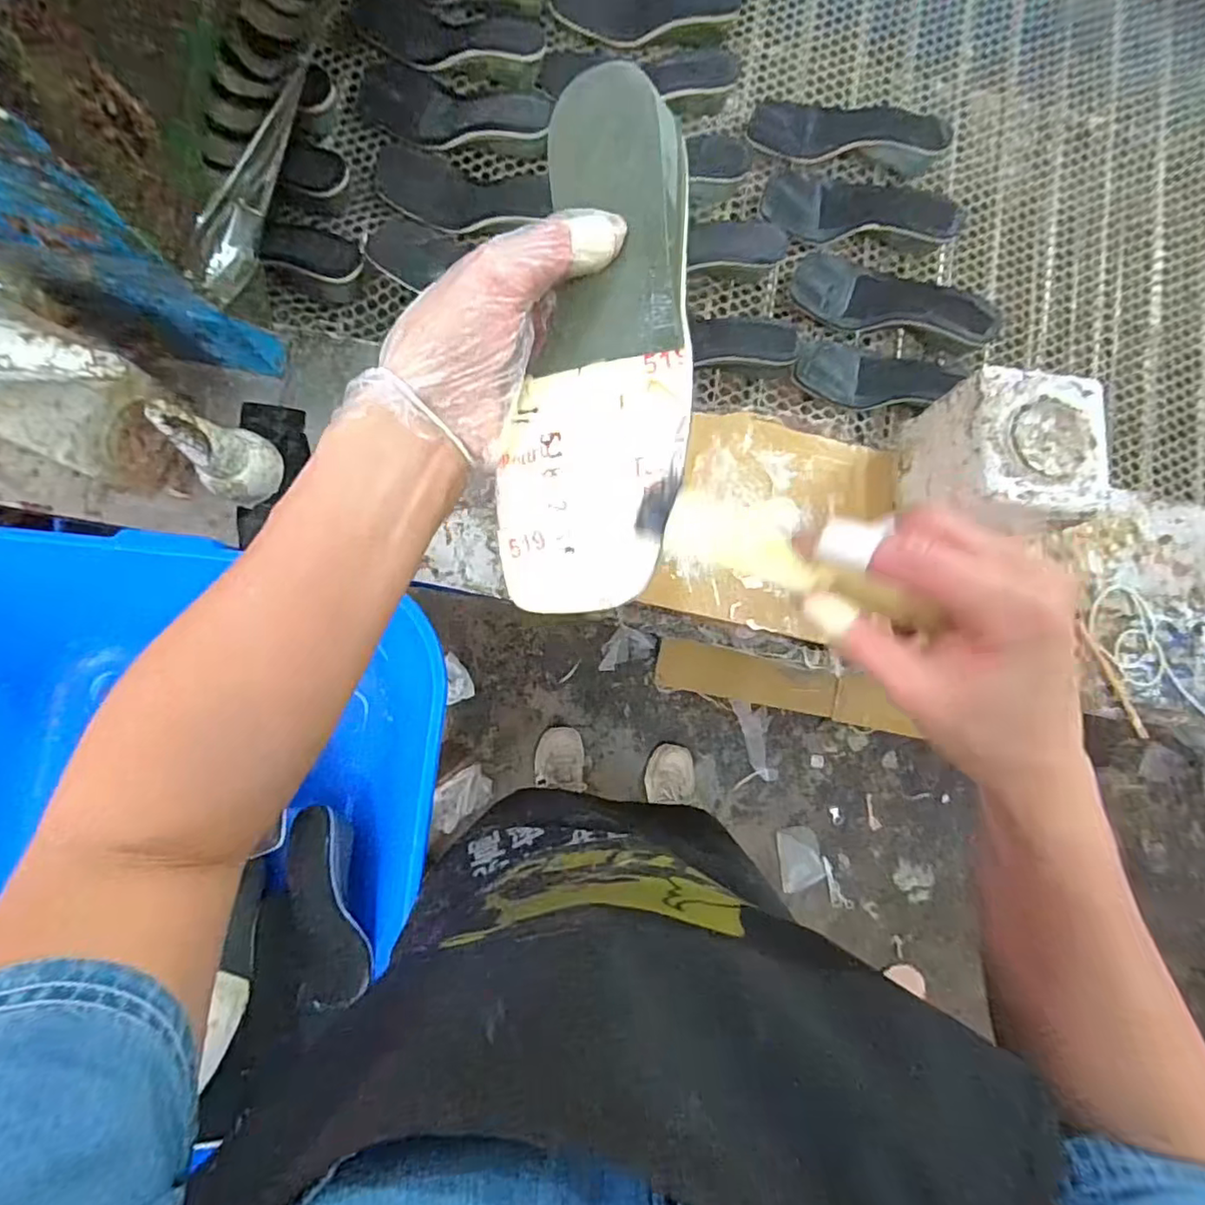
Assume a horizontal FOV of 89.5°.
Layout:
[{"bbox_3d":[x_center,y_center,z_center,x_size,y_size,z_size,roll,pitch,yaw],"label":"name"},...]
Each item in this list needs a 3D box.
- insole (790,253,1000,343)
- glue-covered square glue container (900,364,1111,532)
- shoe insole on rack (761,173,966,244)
[{"bbox_3d":[0.319,-0.329,0.672,0.221,0.041,0.076,20,83,0],"label":"insole"},{"bbox_3d":[0.331,-0.115,0.511,0.102,0.107,0.118,4,83,-3],"label":"glue-covered square glue container"},{"bbox_3d":[0.288,-0.438,0.678,0.217,0.020,0.074,0,83,-3],"label":"shoe insole on rack"}]

